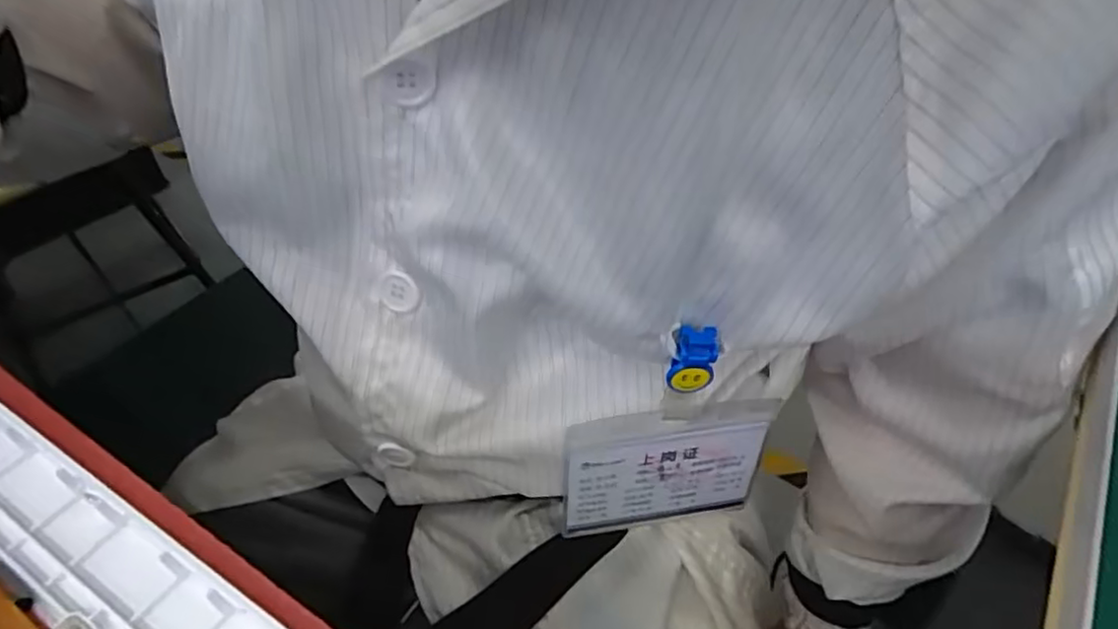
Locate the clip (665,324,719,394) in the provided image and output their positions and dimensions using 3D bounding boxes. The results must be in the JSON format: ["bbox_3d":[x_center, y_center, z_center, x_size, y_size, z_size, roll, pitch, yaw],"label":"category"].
[{"bbox_3d":[0.054,0.018,0.255,0.017,0.027,0.013,13,46,14],"label":"clip"}]

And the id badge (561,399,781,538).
[{"bbox_3d":[0.049,0.074,0.303,0.096,0.078,0.004,-5,35,-10],"label":"id badge"}]

